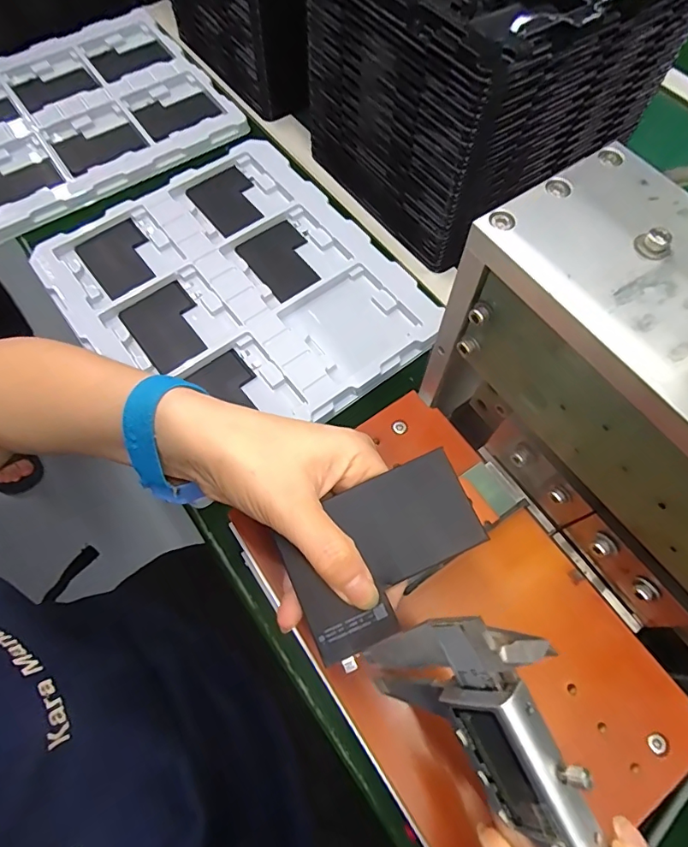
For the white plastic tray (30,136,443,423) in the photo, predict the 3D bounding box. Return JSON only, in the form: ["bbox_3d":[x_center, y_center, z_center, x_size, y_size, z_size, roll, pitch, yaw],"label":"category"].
[{"bbox_3d":[-0.101,-0.125,0.462,0.265,0.026,0.325,-38,72,-16],"label":"white plastic tray"}]

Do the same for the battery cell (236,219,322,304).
[{"bbox_3d":[-0.058,-0.162,0.474,0.066,0.010,0.093,-35,71,-14],"label":"battery cell"}]

